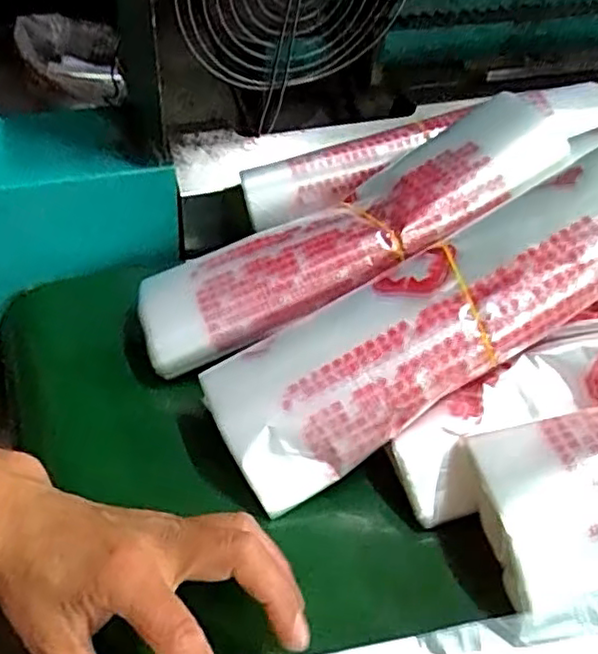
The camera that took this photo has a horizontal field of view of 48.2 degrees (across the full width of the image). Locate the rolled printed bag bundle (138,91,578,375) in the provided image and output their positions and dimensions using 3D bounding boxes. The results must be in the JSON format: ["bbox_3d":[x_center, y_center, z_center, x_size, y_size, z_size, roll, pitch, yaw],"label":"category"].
[{"bbox_3d":[0.041,-0.065,0.457,0.322,0.042,0.093,-28,46,-5],"label":"rolled printed bag bundle"}]

